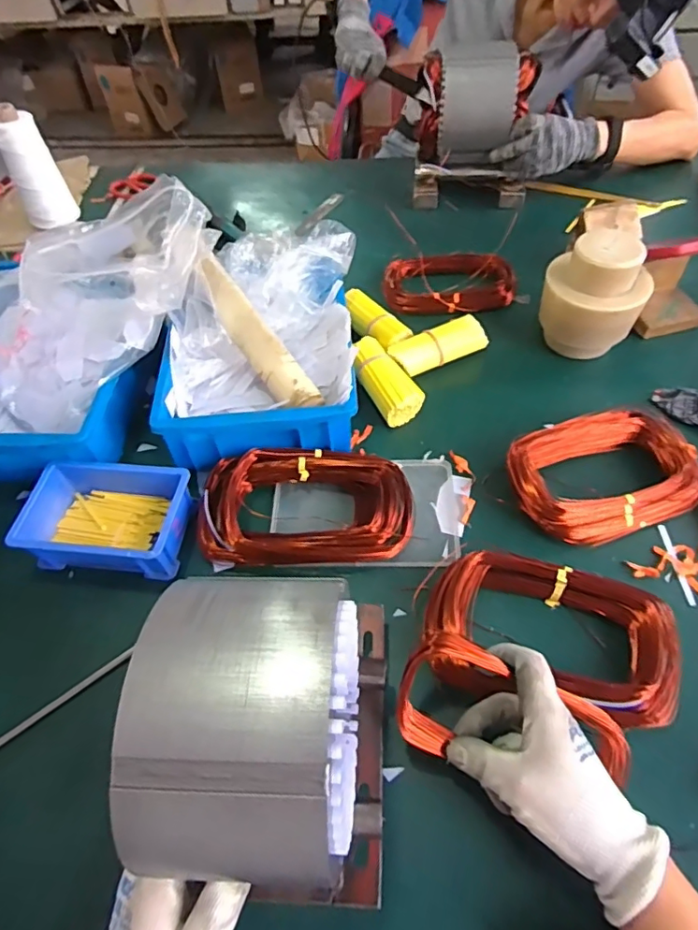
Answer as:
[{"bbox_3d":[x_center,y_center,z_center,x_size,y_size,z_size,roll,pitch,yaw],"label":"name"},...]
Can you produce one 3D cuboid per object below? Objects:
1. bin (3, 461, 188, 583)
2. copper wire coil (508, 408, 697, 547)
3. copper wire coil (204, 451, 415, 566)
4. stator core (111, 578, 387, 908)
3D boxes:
[{"bbox_3d":[-0.225,0.049,0.502,0.150,0.044,0.109,7,55,9],"label":"bin"},{"bbox_3d":[0.253,0.006,0.517,0.181,0.041,0.122,-18,55,-9],"label":"copper wire coil"},{"bbox_3d":[-0.042,0.038,0.513,0.205,0.045,0.115,0,54,3],"label":"copper wire coil"},{"bbox_3d":[-0.041,0.152,0.320,0.121,0.173,0.180,1,54,4],"label":"stator core"}]

